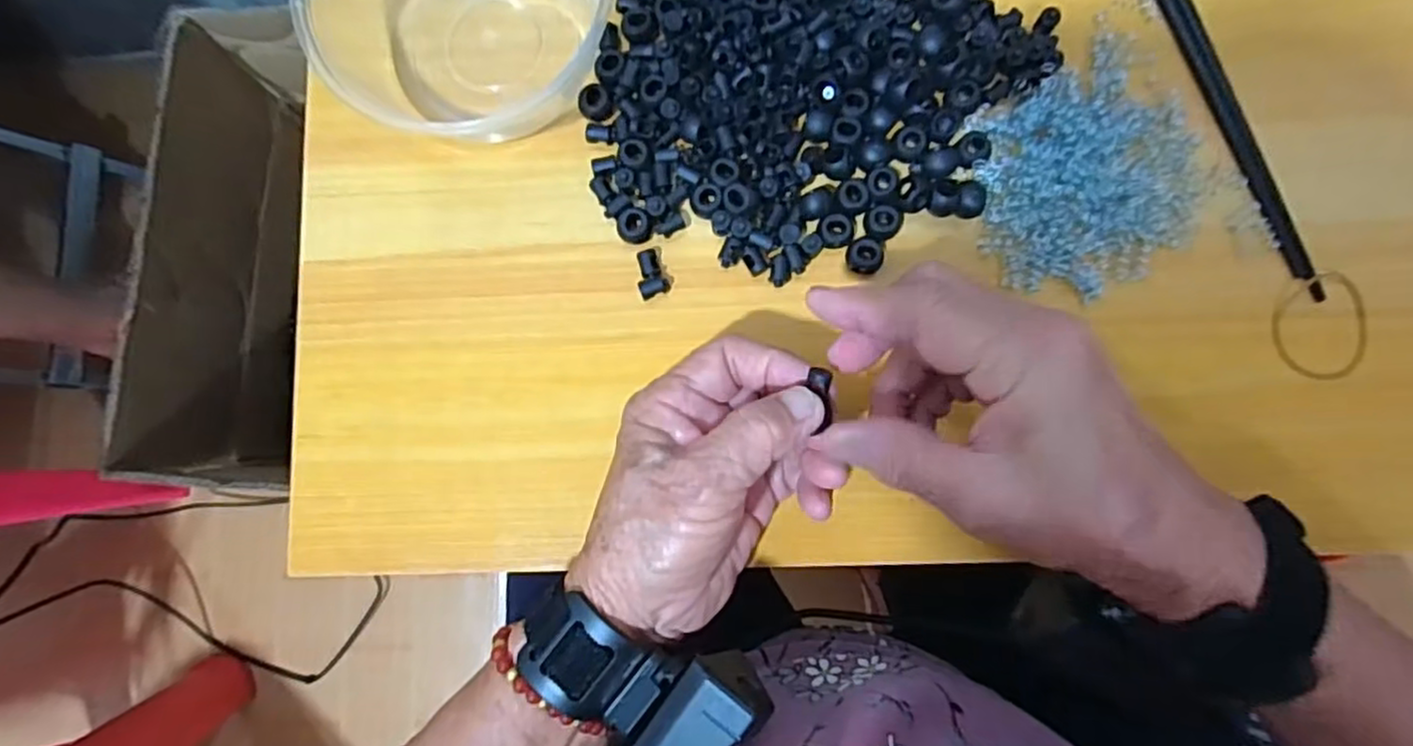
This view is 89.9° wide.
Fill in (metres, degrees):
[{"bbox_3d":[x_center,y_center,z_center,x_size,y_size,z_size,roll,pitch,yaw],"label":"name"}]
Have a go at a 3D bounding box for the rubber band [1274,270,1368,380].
[{"bbox_3d":[0.291,-0.022,0.335,0.044,0.004,0.051,-2,86,1],"label":"rubber band"}]

